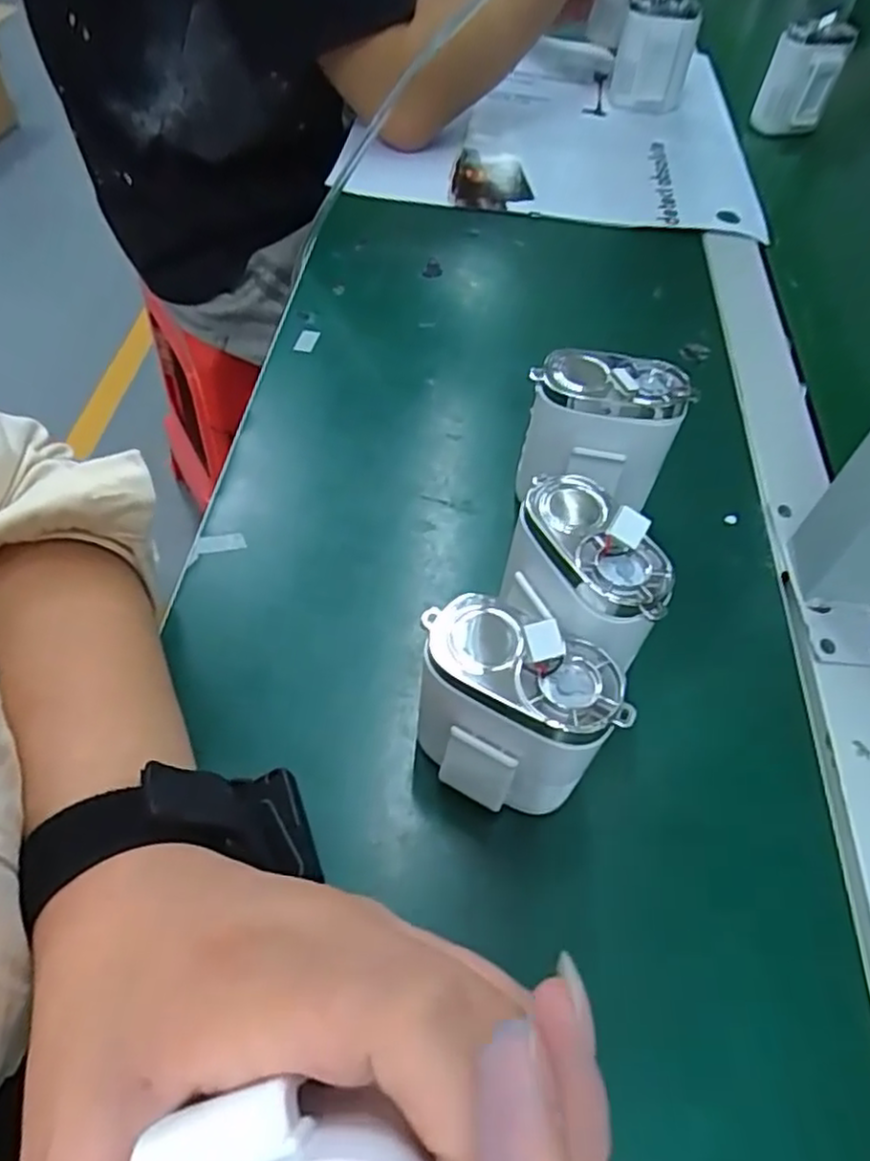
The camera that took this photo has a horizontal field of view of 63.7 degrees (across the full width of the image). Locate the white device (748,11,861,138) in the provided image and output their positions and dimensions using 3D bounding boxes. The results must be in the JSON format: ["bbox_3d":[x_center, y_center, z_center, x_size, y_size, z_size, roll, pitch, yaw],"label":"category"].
[{"bbox_3d":[0.325,-0.442,0.624,0.063,0.078,0.038,25,58,15],"label":"white device"}]

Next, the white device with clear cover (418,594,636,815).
[{"bbox_3d":[0.026,0.052,0.256,0.068,0.090,0.042,22,57,12],"label":"white device with clear cover"}]

